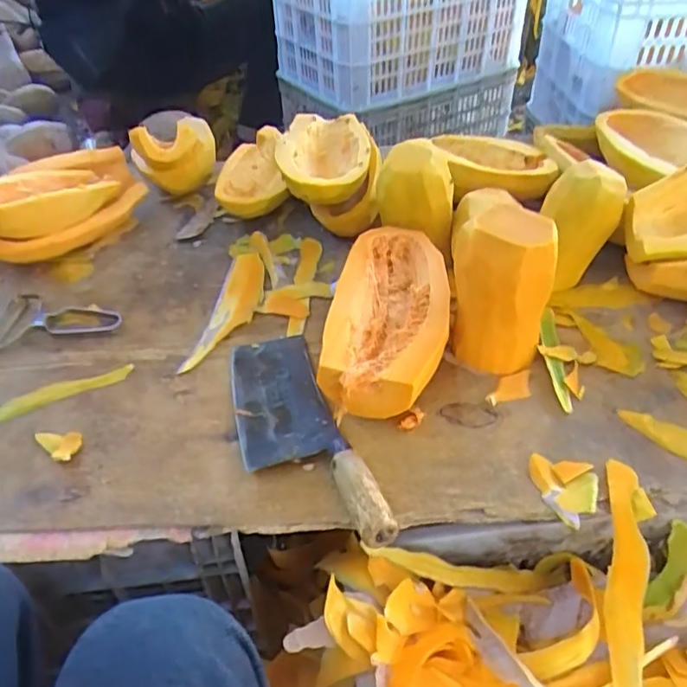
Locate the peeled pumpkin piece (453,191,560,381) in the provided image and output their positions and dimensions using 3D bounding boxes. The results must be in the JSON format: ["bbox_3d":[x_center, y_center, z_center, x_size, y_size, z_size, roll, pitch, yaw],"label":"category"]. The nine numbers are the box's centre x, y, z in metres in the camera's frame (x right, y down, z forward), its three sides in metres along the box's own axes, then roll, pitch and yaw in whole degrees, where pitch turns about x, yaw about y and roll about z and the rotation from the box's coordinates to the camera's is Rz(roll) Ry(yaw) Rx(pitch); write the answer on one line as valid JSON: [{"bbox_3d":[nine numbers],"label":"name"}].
[{"bbox_3d":[0.144,-0.052,0.552,0.089,0.154,0.078,3,43,6],"label":"peeled pumpkin piece"}]

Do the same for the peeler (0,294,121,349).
[{"bbox_3d":[-0.318,-0.032,0.656,0.146,0.015,0.085,-6,43,-4],"label":"peeler"}]

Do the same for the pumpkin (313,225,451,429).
[{"bbox_3d":[0.047,-0.021,0.586,0.109,0.069,0.213,5,43,9],"label":"pumpkin"}]

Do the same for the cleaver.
[{"bbox_3d":[-0.043,0.076,0.513,0.086,0.030,0.252,-16,44,-14],"label":"cleaver"}]

